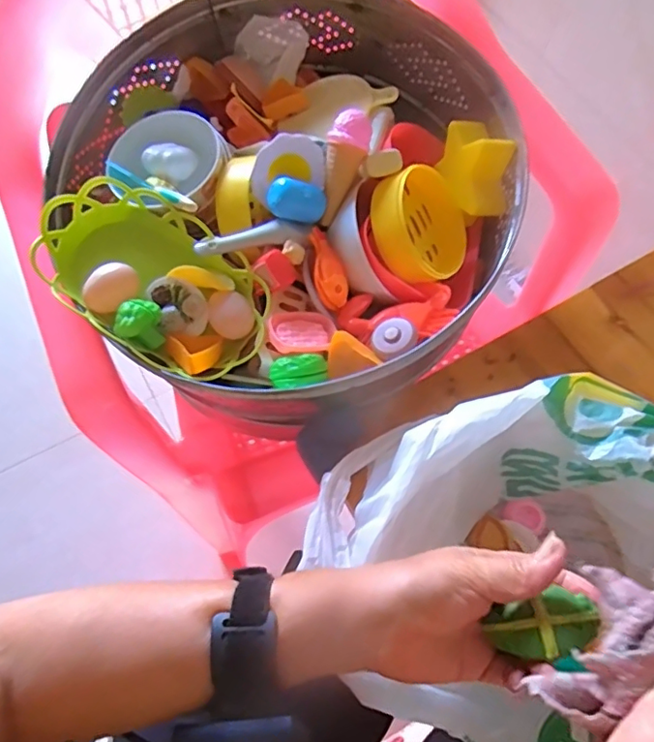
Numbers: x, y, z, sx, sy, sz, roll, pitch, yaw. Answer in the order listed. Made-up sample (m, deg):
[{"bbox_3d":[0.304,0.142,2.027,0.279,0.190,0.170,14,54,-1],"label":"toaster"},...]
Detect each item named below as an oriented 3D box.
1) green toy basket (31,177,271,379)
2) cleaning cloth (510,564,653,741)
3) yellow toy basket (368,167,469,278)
[{"bbox_3d":[-0.139,-0.074,0.459,0.191,0.052,0.119,35,70,12],"label":"green toy basket"},{"bbox_3d":[0.152,0.132,0.290,0.110,0.045,0.044,-44,74,-2],"label":"cleaning cloth"},{"bbox_3d":[0.082,-0.129,0.500,0.098,0.035,0.097,-38,113,-37],"label":"yellow toy basket"}]

